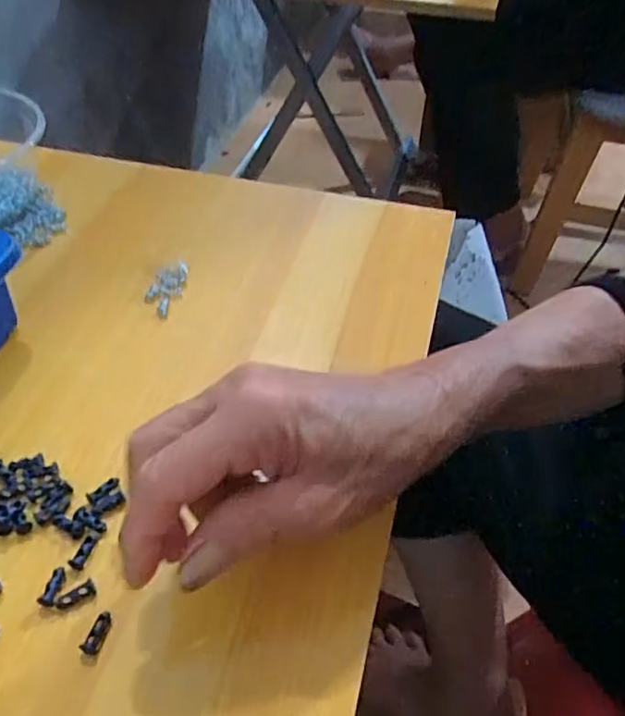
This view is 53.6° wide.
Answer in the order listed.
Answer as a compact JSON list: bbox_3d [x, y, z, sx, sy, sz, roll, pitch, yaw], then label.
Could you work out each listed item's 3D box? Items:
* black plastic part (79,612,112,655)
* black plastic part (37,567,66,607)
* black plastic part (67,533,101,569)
[{"bbox_3d":[-0.089,0.114,0.257,0.008,0.004,0.017,18,49,12],"label":"black plastic part"},{"bbox_3d":[-0.113,0.099,0.269,0.007,0.004,0.017,14,48,8],"label":"black plastic part"},{"bbox_3d":[-0.103,0.087,0.280,0.006,0.004,0.018,13,48,8],"label":"black plastic part"}]

